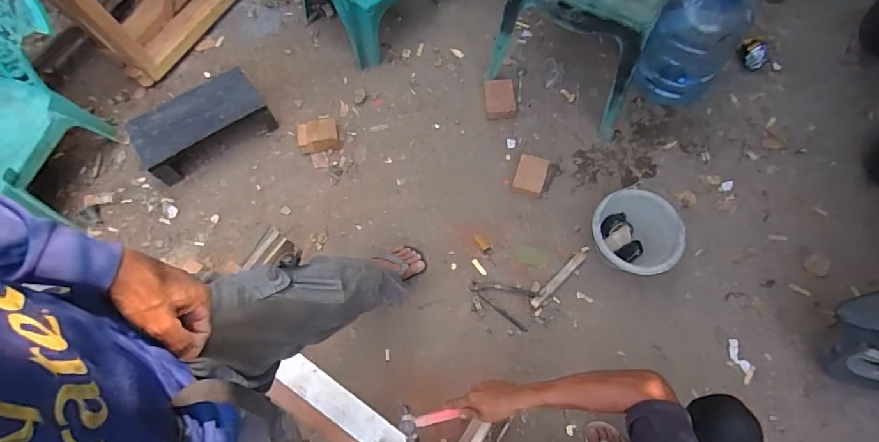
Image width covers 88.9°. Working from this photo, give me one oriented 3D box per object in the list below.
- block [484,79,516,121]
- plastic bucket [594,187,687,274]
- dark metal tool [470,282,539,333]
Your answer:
[{"bbox_3d":[0.211,-0.428,1.578,0.109,0.055,0.140,-3,70,0],"label":"block"},{"bbox_3d":[0.583,0.036,1.336,0.243,0.176,0.215,42,74,15],"label":"plastic bucket"},{"bbox_3d":[0.188,0.240,1.369,0.199,0.014,0.119,22,72,9],"label":"dark metal tool"}]

